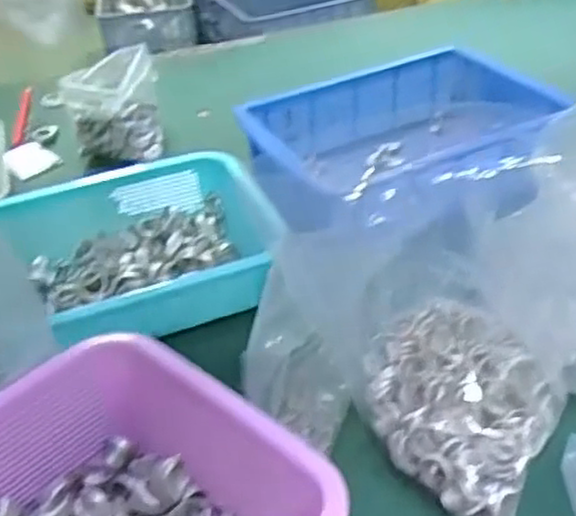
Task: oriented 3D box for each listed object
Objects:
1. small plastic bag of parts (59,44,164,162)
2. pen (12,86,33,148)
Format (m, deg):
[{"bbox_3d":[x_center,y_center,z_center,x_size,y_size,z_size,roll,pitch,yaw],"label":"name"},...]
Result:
[{"bbox_3d":[-0.192,-0.164,0.800,0.097,0.091,0.079,-7,37,-3],"label":"small plastic bag of parts"},{"bbox_3d":[-0.322,-0.172,0.875,0.015,0.013,0.146,-10,37,-7],"label":"pen"}]

